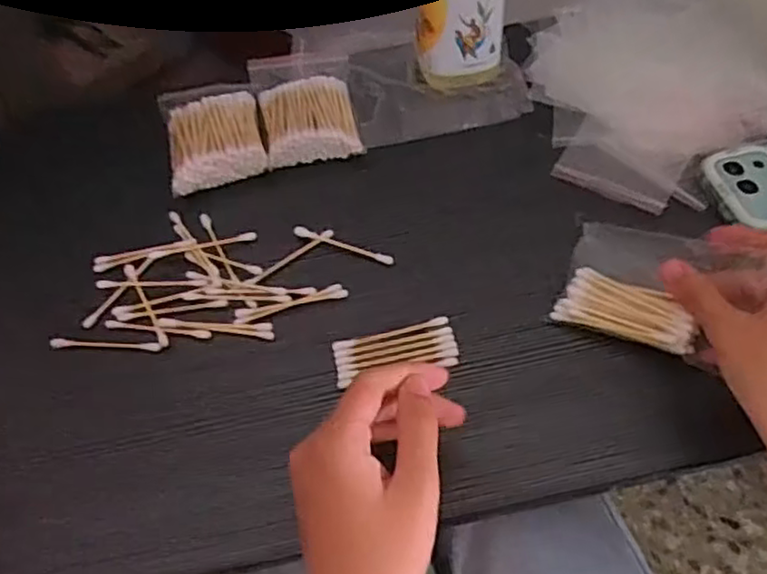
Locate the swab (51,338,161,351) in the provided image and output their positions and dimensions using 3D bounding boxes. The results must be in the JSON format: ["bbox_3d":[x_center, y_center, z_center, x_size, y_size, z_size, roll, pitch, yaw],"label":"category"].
[{"bbox_3d":[-0.170,0.036,0.415,0.069,0.007,0.007,3,56,7],"label":"swab"}]

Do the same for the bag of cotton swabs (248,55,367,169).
[{"bbox_3d":[-0.059,-0.142,0.514,0.073,0.017,0.114,-12,55,-4],"label":"bag of cotton swabs"}]

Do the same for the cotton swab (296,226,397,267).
[{"bbox_3d":[-0.026,-0.027,0.442,0.068,0.009,0.009,17,59,16],"label":"cotton swab"}]

